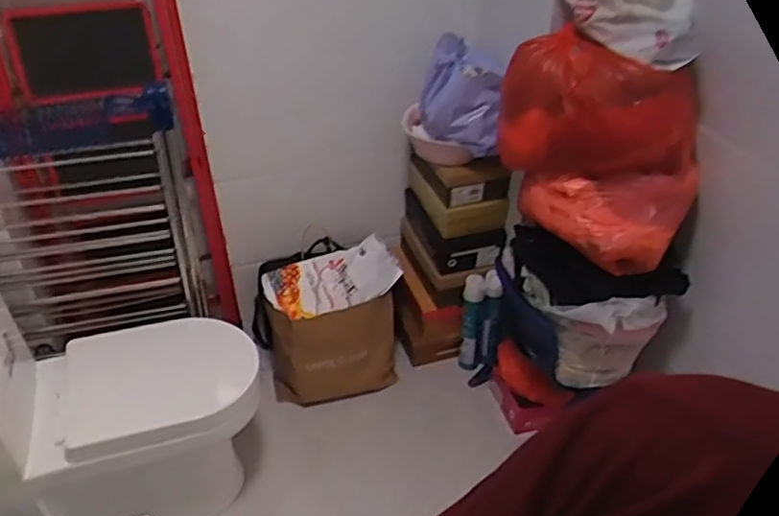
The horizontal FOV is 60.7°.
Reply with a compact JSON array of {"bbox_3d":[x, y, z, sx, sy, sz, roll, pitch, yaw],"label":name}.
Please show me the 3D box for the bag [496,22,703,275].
[{"bbox_3d":[0.445,-0.236,1.429,0.409,0.399,0.247,20,41,23],"label":"bag"}]

